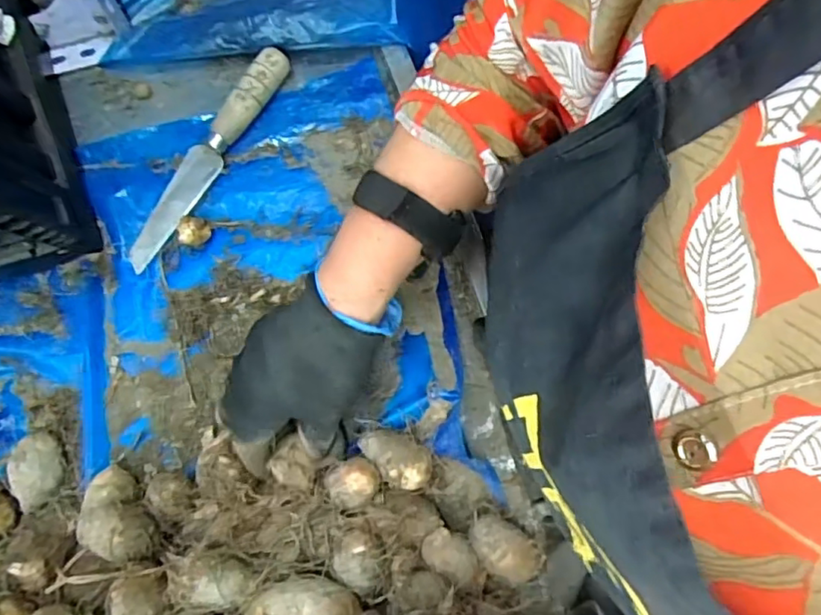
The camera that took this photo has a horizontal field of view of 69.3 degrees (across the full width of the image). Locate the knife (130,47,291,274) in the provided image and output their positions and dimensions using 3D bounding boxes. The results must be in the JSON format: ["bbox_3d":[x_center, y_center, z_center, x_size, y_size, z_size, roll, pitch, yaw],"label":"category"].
[{"bbox_3d":[-0.163,-0.122,0.471,0.027,0.023,0.201,32,79,7],"label":"knife"}]

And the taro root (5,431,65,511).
[{"bbox_3d":[-0.258,0.113,0.413,0.031,0.026,0.050,5,77,1],"label":"taro root"}]

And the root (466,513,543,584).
[{"bbox_3d":[0.061,0.160,0.396,0.048,0.032,0.029,31,79,7],"label":"root"}]

